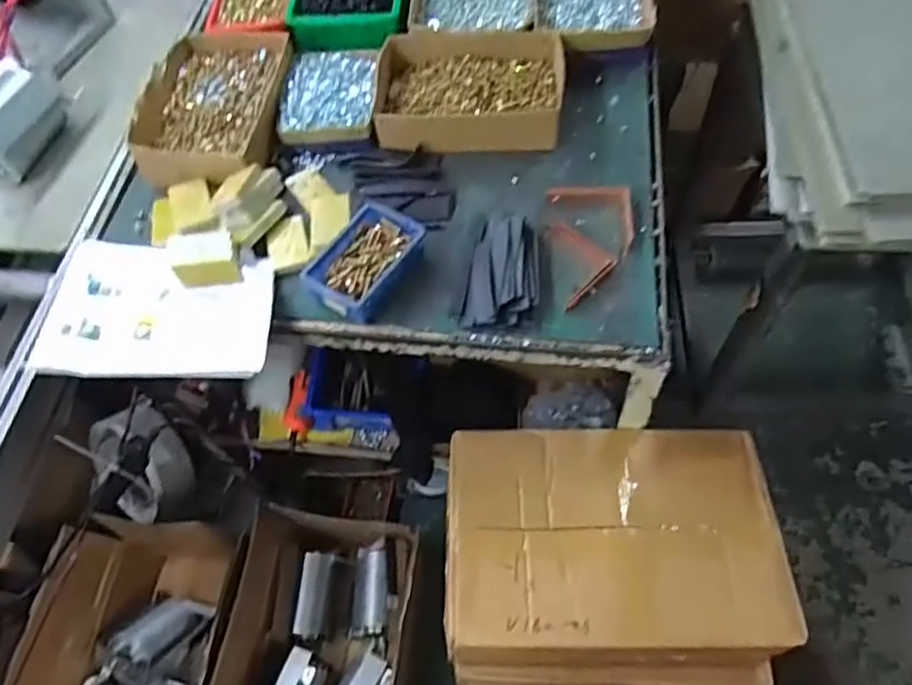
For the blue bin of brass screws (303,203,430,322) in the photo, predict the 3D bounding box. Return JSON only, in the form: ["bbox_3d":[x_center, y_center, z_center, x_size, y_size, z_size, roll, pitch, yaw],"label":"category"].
[{"bbox_3d":[-0.114,-0.102,0.820,0.109,0.037,0.146,30,65,19],"label":"blue bin of brass screws"}]

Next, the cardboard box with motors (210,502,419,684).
[{"bbox_3d":[-0.253,0.552,1.204,0.307,0.241,0.410,7,59,7],"label":"cardboard box with motors"}]

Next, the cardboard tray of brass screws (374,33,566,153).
[{"bbox_3d":[0.021,-0.372,0.969,0.273,0.058,0.203,0,59,3],"label":"cardboard tray of brass screws"}]

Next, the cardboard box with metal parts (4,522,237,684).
[{"bbox_3d":[-0.564,0.597,1.196,0.362,0.308,0.535,9,60,8],"label":"cardboard box with metal parts"}]

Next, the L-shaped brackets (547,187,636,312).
[{"bbox_3d":[0.174,-0.127,0.837,0.109,0.021,0.182,2,59,4],"label":"L-shaped brackets"}]

